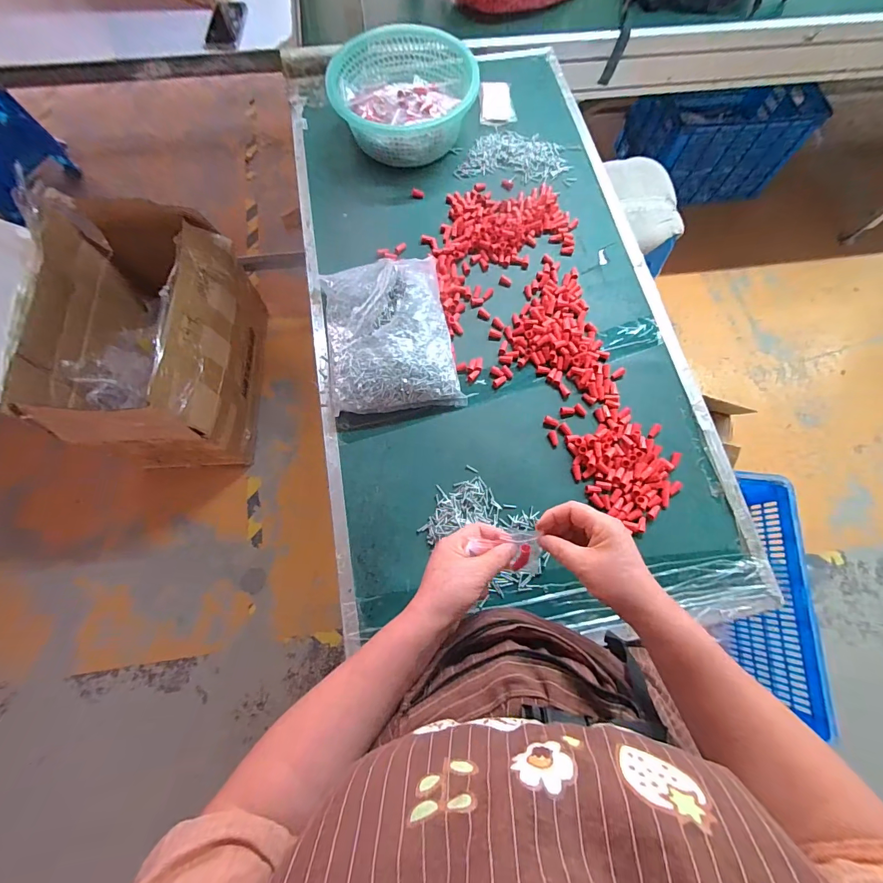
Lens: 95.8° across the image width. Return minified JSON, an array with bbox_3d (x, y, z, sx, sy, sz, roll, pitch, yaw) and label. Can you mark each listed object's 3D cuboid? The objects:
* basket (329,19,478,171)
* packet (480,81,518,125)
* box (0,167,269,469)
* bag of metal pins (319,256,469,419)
[{"bbox_3d":[-0.063,-0.681,0.786,0.248,0.085,0.281,41,76,11],"label":"basket"},{"bbox_3d":[0.117,-0.713,0.838,0.072,0.011,0.107,0,72,-1],"label":"packet"},{"bbox_3d":[-0.883,-0.334,1.239,0.467,0.485,0.736,-1,72,-2],"label":"box"},{"bbox_3d":[-0.085,-0.177,0.635,0.196,0.064,0.250,-9,73,-4],"label":"bag of metal pins"}]

